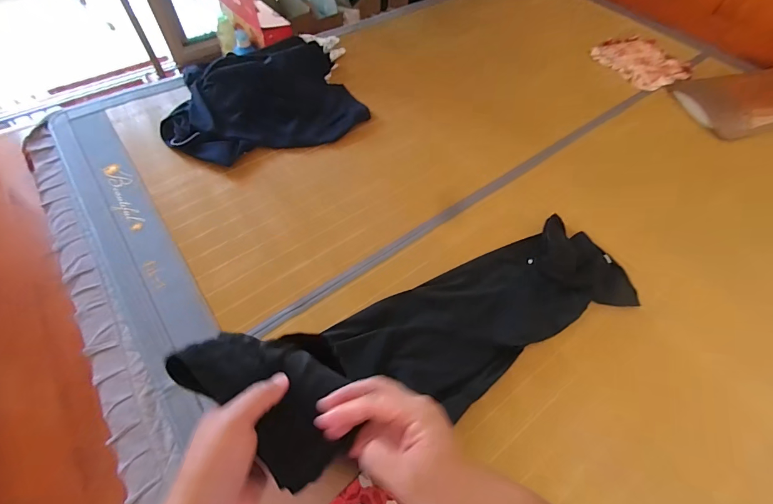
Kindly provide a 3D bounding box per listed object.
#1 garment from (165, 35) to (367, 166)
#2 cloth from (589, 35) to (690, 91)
[{"bbox_3d":[-0.348,-0.433,1.012,0.531,0.089,0.384,-23,60,-16],"label":"garment"},{"bbox_3d":[0.878,-0.658,1.253,0.260,0.023,0.264,-27,61,-18],"label":"cloth"}]

